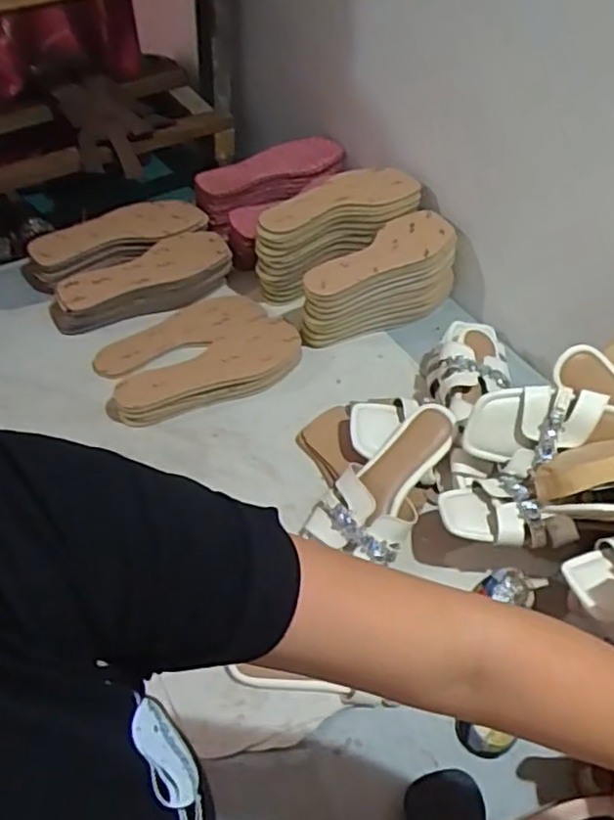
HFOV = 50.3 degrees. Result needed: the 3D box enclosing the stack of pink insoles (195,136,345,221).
[{"bbox_3d":[-0.055,-0.364,1.018,0.246,0.039,0.090,-32,59,-27],"label":"stack of pink insoles"}]

